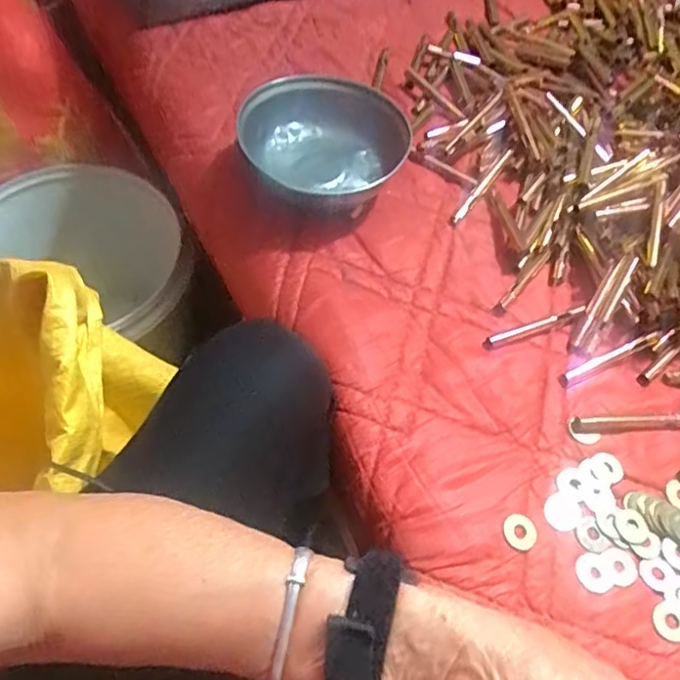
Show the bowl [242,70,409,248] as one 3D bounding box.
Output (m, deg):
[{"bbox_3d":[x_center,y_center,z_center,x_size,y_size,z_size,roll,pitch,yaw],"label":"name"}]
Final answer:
[{"bbox_3d":[-0.013,-0.163,0.512,0.142,0.049,0.153,-11,60,-11],"label":"bowl"}]

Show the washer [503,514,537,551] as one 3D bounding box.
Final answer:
[{"bbox_3d":[0.115,0.123,0.378,0.022,0.004,0.022,2,58,-3],"label":"washer"}]

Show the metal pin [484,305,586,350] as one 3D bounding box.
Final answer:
[{"bbox_3d":[0.151,-0.010,0.459,0.087,0.007,0.010,-18,61,-15],"label":"metal pin"}]

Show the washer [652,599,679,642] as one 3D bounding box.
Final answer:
[{"bbox_3d":[0.202,0.169,0.356,0.026,0.004,0.022,-6,59,-8],"label":"washer"}]

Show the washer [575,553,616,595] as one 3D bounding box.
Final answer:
[{"bbox_3d":[0.159,0.145,0.367,0.024,0.004,0.023,2,58,-3],"label":"washer"}]

